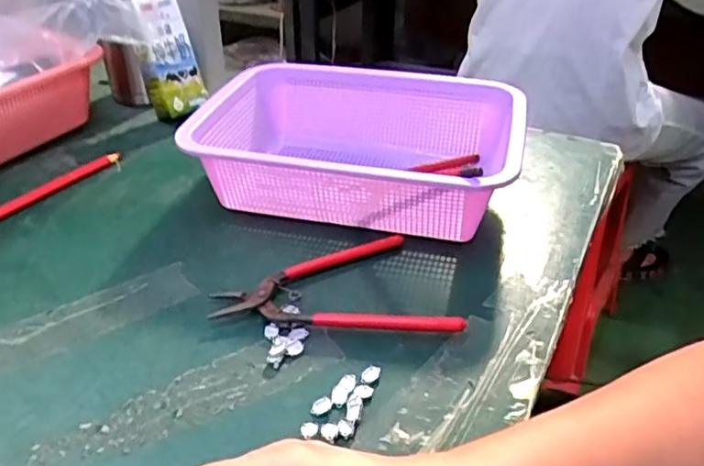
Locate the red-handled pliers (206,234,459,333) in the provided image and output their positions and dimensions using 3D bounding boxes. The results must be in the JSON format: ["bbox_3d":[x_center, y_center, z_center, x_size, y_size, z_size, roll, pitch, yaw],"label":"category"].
[{"bbox_3d":[-0.009,0.032,0.438,0.165,0.017,0.102,2,36,3],"label":"red-handled pliers"}]

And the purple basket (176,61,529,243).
[{"bbox_3d":[0.003,-0.070,0.528,0.234,0.077,0.183,8,36,12],"label":"purple basket"}]

